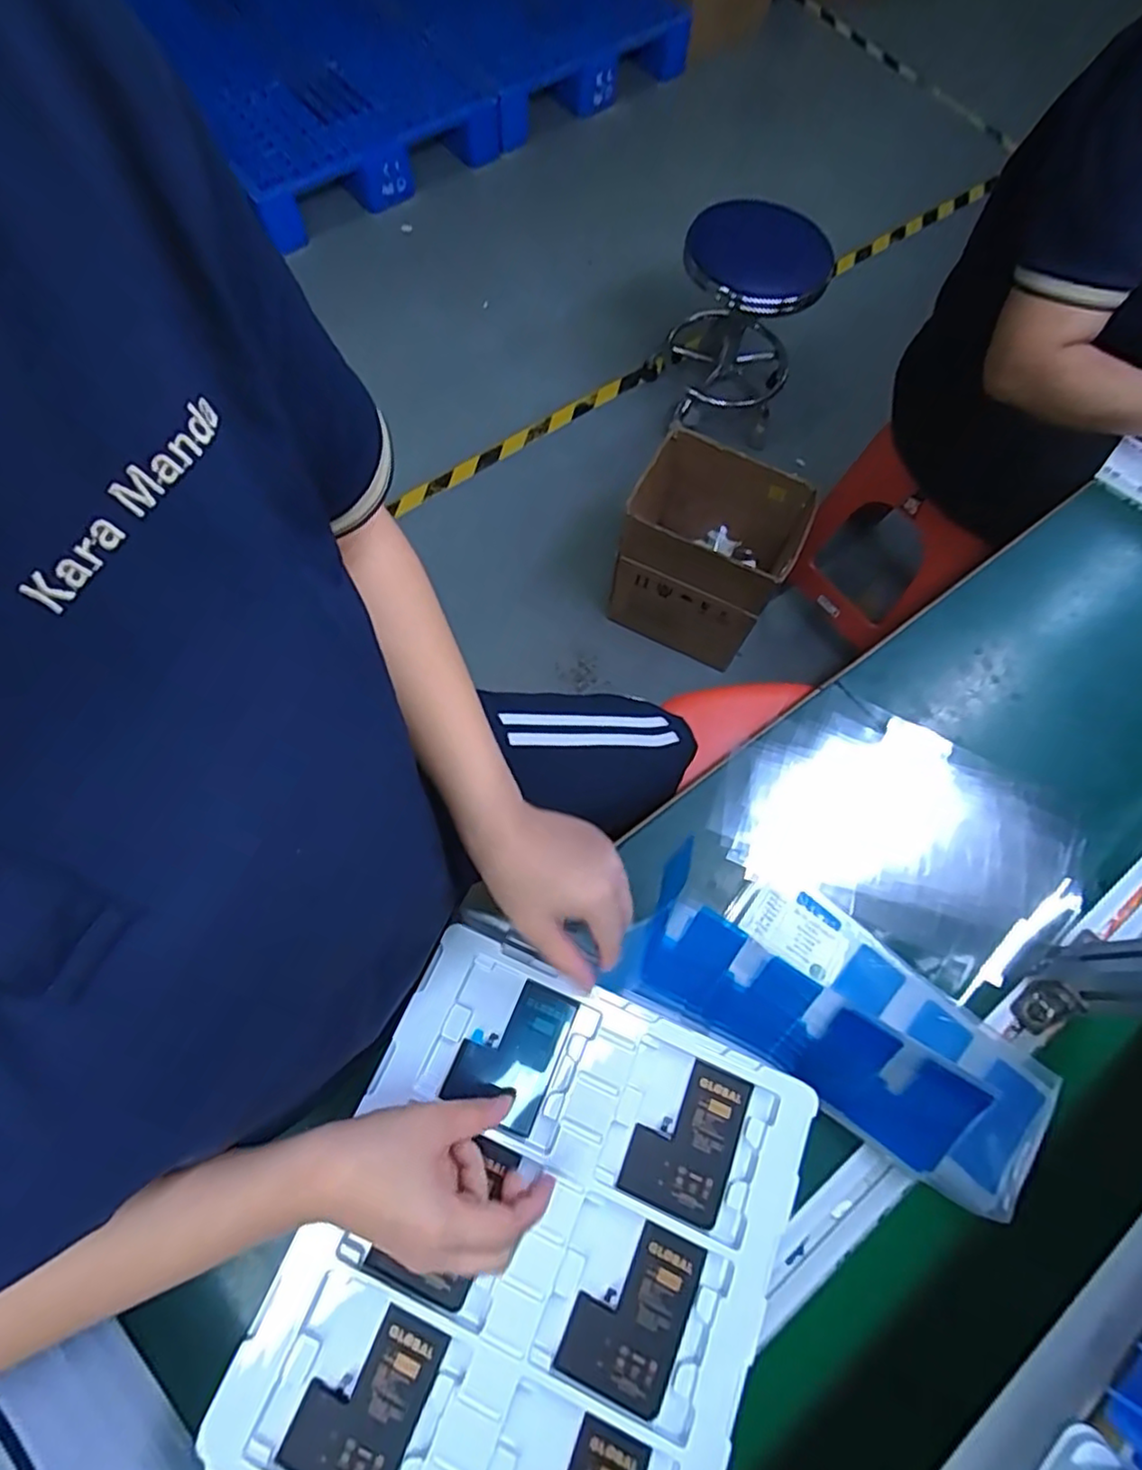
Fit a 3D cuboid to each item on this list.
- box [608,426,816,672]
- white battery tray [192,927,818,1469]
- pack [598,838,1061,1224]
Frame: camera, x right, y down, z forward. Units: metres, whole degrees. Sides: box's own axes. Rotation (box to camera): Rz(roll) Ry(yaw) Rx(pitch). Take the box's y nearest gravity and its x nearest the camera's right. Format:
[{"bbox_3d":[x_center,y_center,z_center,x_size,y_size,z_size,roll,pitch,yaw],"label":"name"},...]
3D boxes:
[{"bbox_3d":[0.267,-0.375,1.353,0.330,0.328,0.272,29,71,8],"label":"box"},{"bbox_3d":[-0.022,0.324,0.410,0.275,0.020,0.313,23,70,6],"label":"white battery tray"},{"bbox_3d":[0.203,0.212,0.506,0.320,0.087,0.135,29,71,8],"label":"pack"}]

